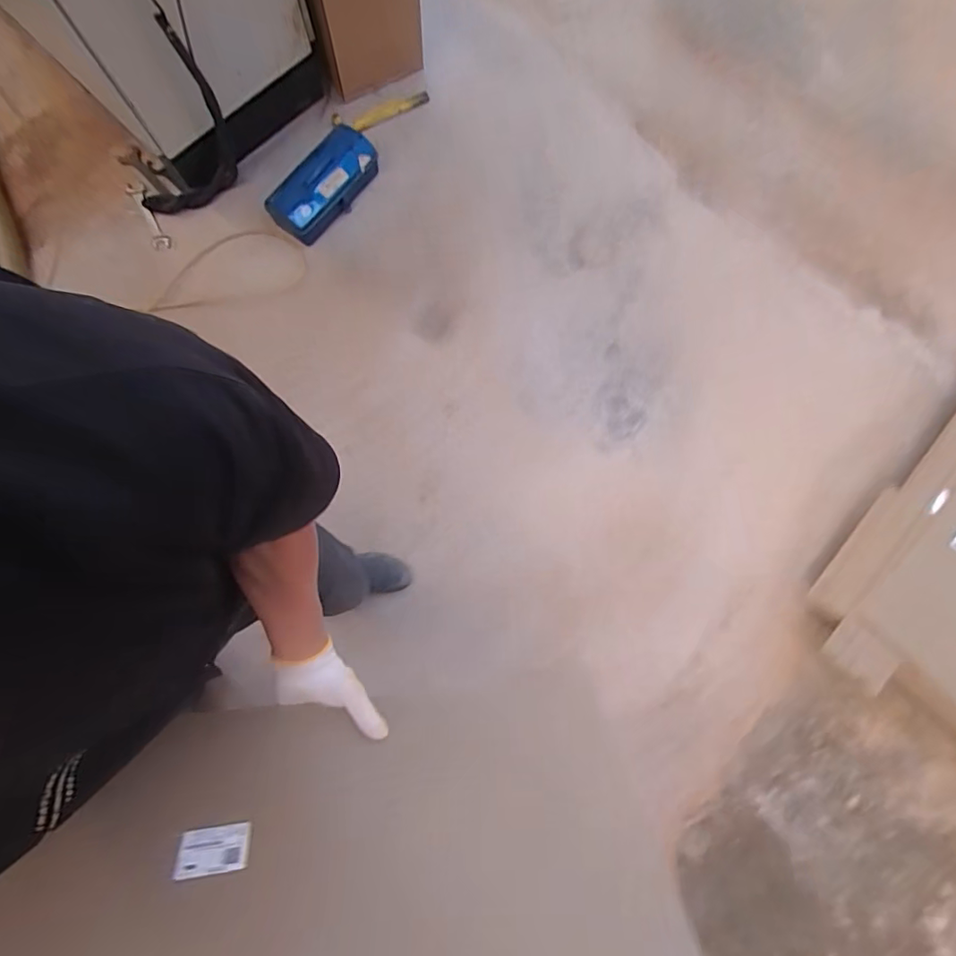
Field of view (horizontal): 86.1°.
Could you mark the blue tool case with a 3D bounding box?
[{"bbox_3d":[-0.460,-0.883,1.538,0.152,0.116,0.365,31,80,4],"label":"blue tool case"}]

